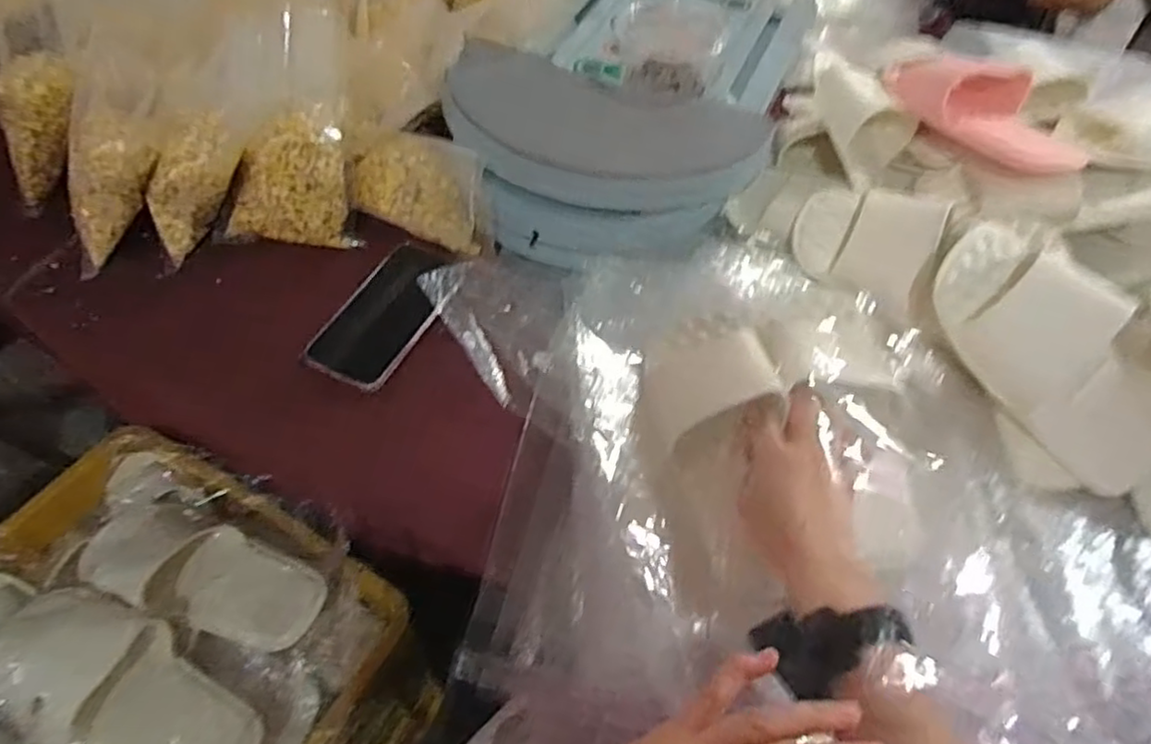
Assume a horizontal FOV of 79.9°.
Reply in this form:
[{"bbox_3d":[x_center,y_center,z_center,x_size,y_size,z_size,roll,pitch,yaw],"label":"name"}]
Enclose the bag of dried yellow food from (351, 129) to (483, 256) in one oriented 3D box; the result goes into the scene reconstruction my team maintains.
[{"bbox_3d":[-0.157,-0.187,0.706,0.140,0.062,0.092,13,54,7],"label":"bag of dried yellow food"}]

